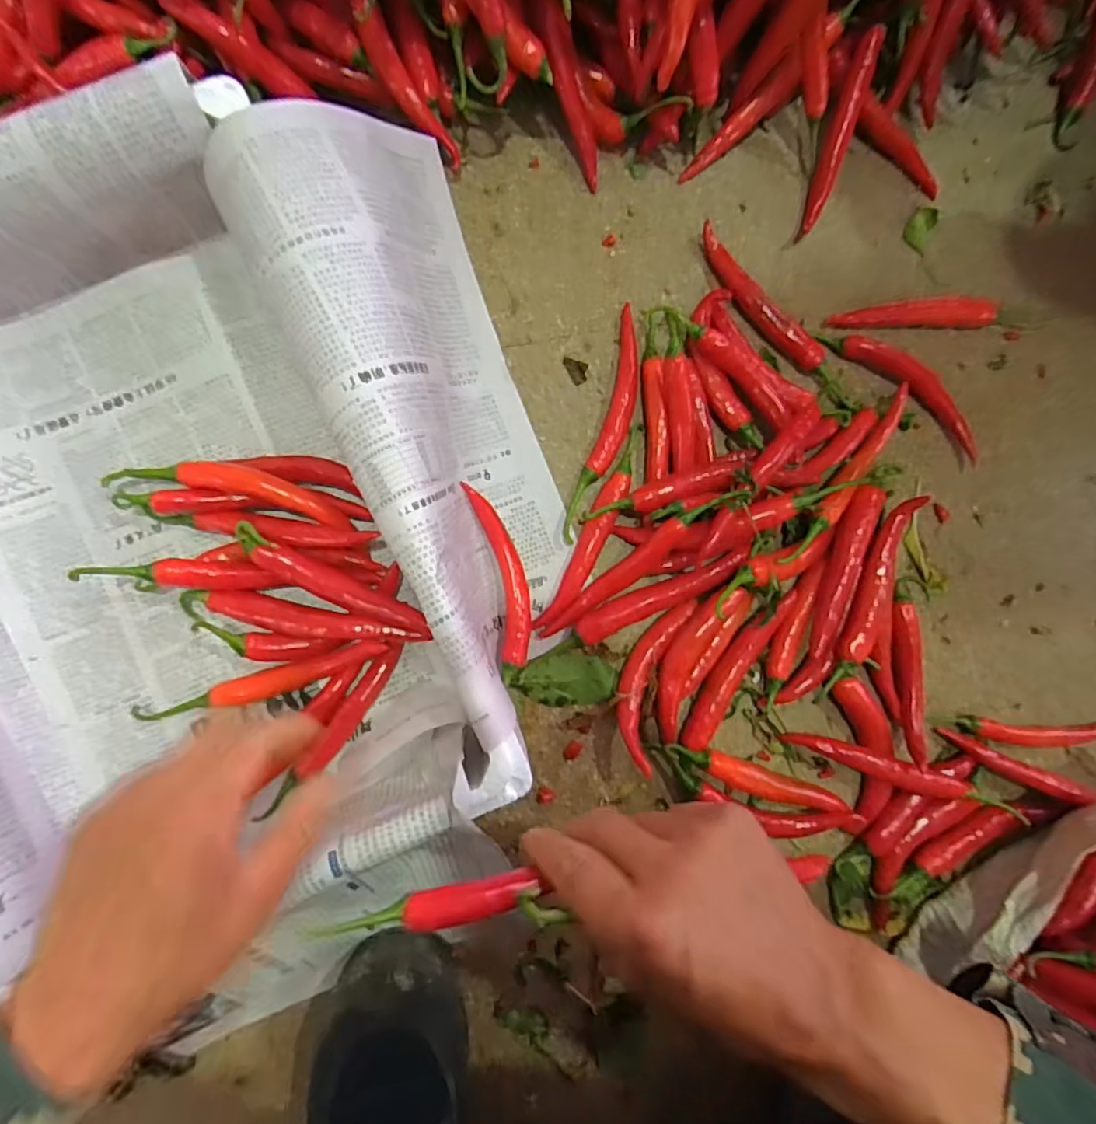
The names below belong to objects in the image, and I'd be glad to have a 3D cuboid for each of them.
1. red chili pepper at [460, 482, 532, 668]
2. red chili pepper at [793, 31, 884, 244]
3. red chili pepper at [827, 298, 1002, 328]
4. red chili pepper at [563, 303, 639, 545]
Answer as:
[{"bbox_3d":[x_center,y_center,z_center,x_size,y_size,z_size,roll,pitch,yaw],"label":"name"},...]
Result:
[{"bbox_3d":[-0.033,0.009,0.451,0.029,0.025,0.134,-14,89,-5],"label":"red chili pepper"},{"bbox_3d":[0.235,-0.341,0.489,0.019,0.017,0.147,13,110,-4],"label":"red chili pepper"},{"bbox_3d":[0.303,-0.202,0.489,0.144,0.027,0.016,-3,88,-5],"label":"red chili pepper"},{"bbox_3d":[0.049,-0.105,0.470,0.029,0.014,0.187,16,86,-4],"label":"red chili pepper"}]

